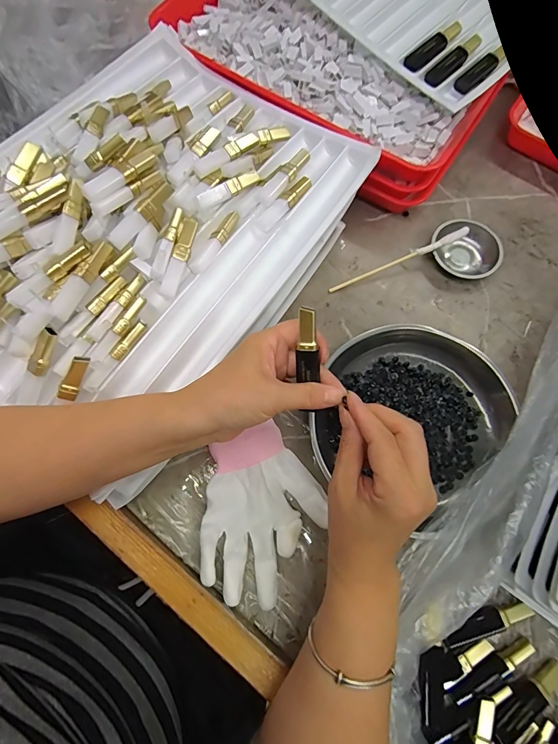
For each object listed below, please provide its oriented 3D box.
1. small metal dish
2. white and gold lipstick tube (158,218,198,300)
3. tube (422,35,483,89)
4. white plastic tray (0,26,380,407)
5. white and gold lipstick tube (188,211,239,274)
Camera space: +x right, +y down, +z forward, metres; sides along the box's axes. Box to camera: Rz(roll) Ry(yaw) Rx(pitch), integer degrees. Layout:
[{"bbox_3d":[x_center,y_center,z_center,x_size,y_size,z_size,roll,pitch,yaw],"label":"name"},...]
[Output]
[{"bbox_3d":[0.225,-0.149,0.434,0.078,0.025,0.065,33,75,9],"label":"small metal dish"},{"bbox_3d":[-0.093,-0.104,0.331,0.015,0.012,0.074,18,88,5],"label":"white and gold lipstick tube"},{"bbox_3d":[0.203,-0.359,0.418,0.091,0.011,0.022,-43,78,-13],"label":"tube"},{"bbox_3d":[-0.138,-0.154,0.336,0.312,0.052,0.421,34,75,9],"label":"white plastic tray"},{"bbox_3d":[-0.059,-0.125,0.344,0.015,0.011,0.075,29,74,8],"label":"white and gold lipstick tube"}]

